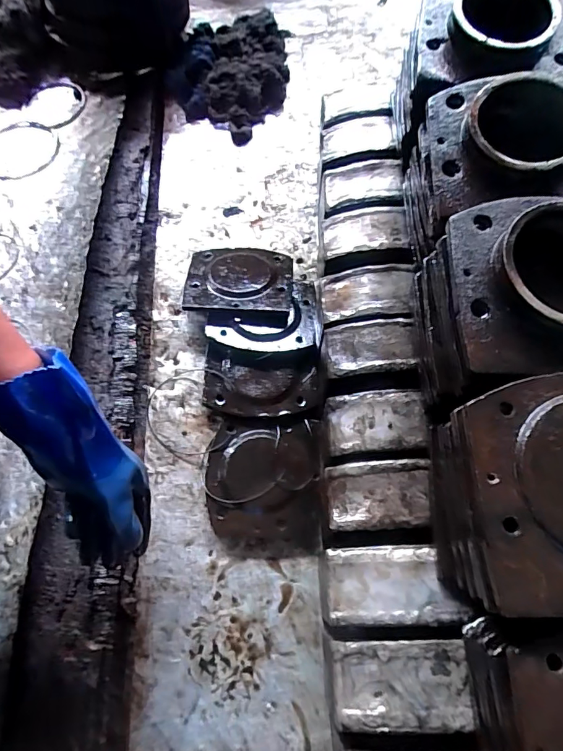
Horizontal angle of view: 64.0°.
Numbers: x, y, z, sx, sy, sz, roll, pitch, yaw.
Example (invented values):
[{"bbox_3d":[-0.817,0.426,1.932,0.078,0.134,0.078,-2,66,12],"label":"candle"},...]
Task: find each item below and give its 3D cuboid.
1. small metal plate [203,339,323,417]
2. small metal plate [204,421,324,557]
[{"bbox_3d":[-0.026,0.007,0.618,0.159,0.019,0.100,2,66,3],"label":"small metal plate"},{"bbox_3d":[-0.021,0.141,0.574,0.144,0.022,0.167,1,72,-3],"label":"small metal plate"}]

